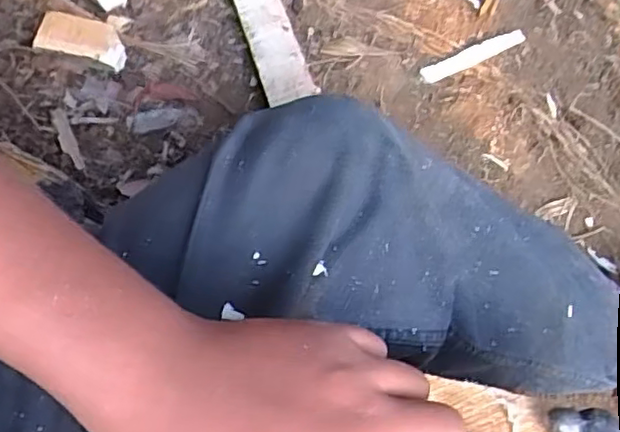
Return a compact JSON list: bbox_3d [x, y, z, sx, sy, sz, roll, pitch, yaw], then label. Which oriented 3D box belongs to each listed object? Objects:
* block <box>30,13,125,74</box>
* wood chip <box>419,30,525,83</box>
[{"bbox_3d":[-0.232,-0.178,0.671,0.086,0.022,0.042,15,61,-10],"label":"block"},{"bbox_3d":[0.211,-0.205,0.839,0.198,0.009,0.027,-28,62,-30],"label":"wood chip"}]

